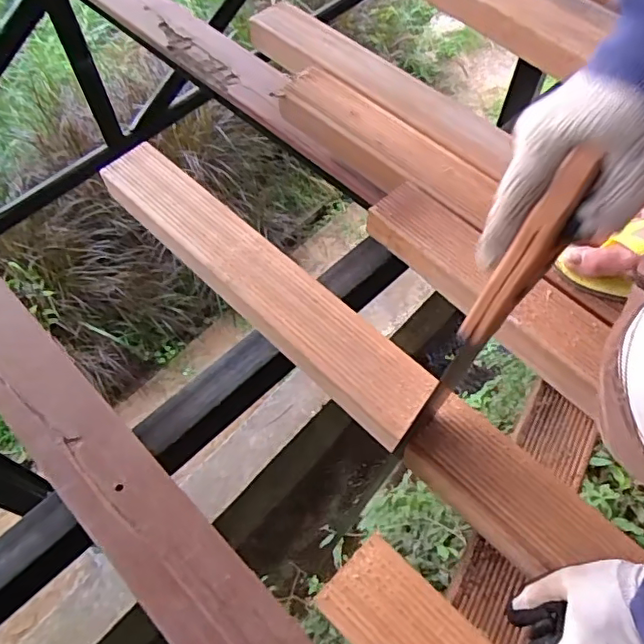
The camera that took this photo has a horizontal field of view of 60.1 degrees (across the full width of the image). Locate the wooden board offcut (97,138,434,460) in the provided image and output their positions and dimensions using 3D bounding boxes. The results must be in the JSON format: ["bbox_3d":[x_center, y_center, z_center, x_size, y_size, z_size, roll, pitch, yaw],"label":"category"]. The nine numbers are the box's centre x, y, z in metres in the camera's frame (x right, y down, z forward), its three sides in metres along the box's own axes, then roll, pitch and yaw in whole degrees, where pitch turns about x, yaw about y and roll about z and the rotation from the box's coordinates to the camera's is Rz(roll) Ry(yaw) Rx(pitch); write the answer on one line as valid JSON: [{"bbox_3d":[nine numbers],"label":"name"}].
[{"bbox_3d":[-0.077,-0.051,0.586,0.074,0.027,0.452,-41,67,-20],"label":"wooden board offcut"}]

